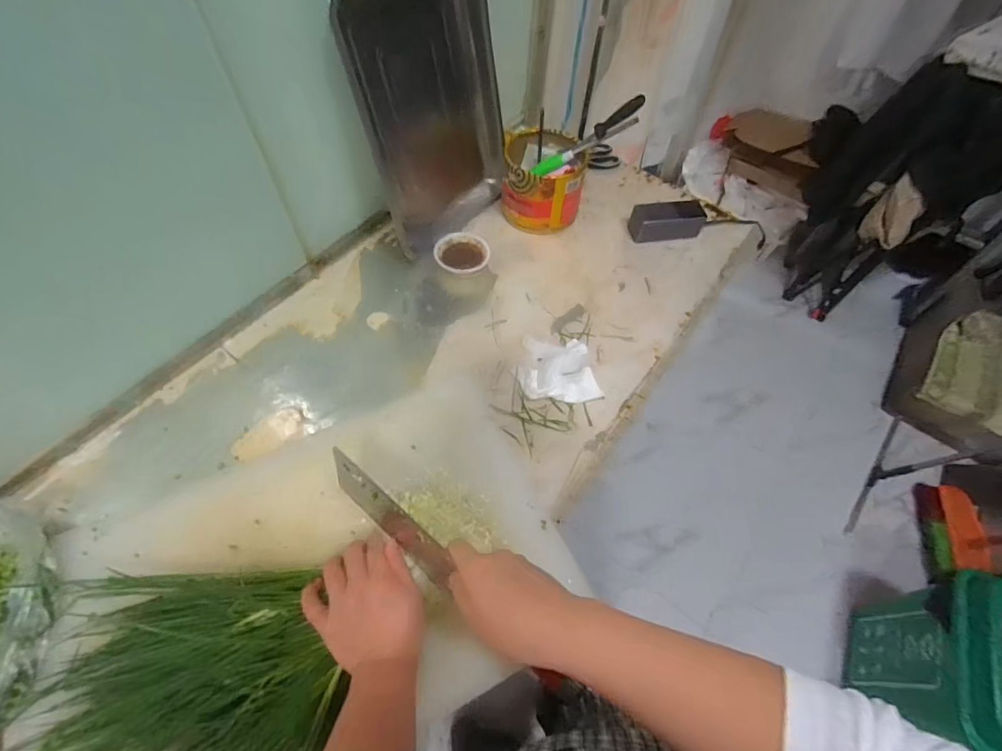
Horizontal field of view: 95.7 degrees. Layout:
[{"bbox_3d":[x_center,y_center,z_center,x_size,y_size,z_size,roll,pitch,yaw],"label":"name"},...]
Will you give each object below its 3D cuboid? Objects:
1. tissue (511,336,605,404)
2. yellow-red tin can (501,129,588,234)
[{"bbox_3d":[0.081,-0.012,0.647,0.115,0.020,0.099,-3,59,-5],"label":"tissue"},{"bbox_3d":[0.073,-0.344,0.802,0.141,0.103,0.154,1,59,-2],"label":"yellow-red tin can"}]

